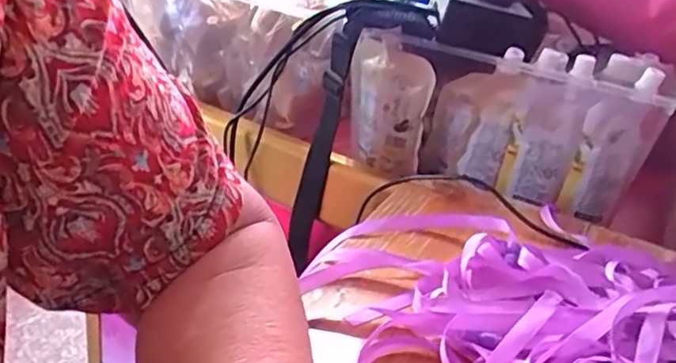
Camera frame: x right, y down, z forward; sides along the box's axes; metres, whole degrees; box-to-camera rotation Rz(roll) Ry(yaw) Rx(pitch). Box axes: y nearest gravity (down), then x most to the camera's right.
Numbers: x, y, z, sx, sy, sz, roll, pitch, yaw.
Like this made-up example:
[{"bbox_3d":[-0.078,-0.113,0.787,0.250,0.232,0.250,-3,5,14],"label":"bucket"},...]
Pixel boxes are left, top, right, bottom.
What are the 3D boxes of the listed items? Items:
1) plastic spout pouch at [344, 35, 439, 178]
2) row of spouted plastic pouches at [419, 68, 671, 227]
[{"bbox_3d":[0.042,-0.069,0.608,0.087,0.132,0.013,27,39,25],"label":"plastic spout pouch"},{"bbox_3d":[0.172,-0.037,0.564,0.186,0.122,0.041,19,28,17],"label":"row of spouted plastic pouches"}]

